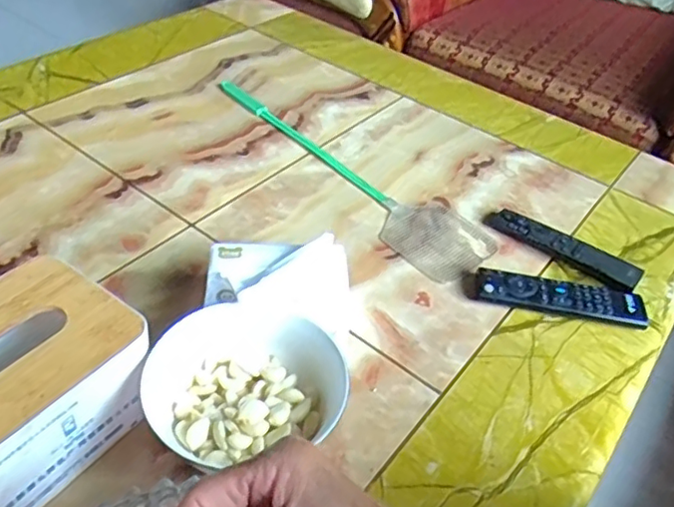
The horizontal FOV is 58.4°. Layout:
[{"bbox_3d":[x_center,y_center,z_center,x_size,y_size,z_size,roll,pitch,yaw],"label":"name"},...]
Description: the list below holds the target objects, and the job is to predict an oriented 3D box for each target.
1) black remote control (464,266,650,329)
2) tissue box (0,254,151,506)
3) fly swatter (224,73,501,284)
[{"bbox_3d":[0.216,0.042,0.593,0.172,0.021,0.046,10,42,4],"label":"black remote control"},{"bbox_3d":[-0.219,0.098,0.419,0.125,0.096,0.155,29,47,23],"label":"tissue box"},{"bbox_3d":[-0.008,-0.109,0.739,0.098,0.009,0.446,-30,54,-34],"label":"fly swatter"}]

